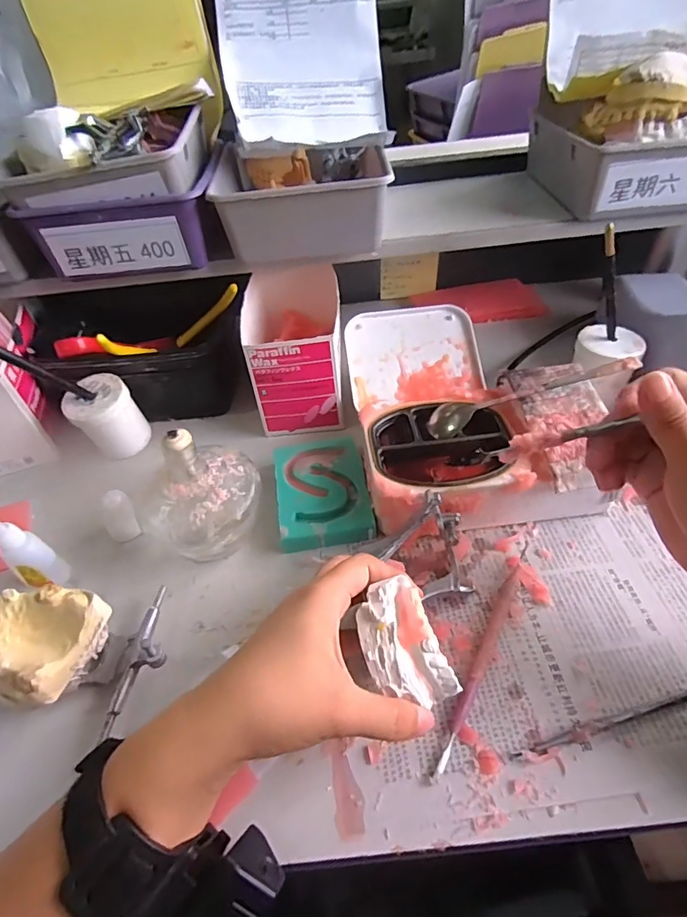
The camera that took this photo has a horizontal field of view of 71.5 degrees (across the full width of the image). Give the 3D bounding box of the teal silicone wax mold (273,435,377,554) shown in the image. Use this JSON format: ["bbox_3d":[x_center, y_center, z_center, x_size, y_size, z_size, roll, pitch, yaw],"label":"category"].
[{"bbox_3d":[-0.018,0.024,0.402,0.074,0.016,0.106,-10,47,-3],"label":"teal silicone wax mold"}]

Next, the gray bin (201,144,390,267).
[{"bbox_3d":[-0.039,-0.247,0.451,0.144,0.060,0.161,-6,47,1],"label":"gray bin"}]

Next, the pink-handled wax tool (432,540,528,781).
[{"bbox_3d":[0.095,0.122,0.317,0.009,0.005,0.171,20,52,23],"label":"pink-handled wax tool"}]

